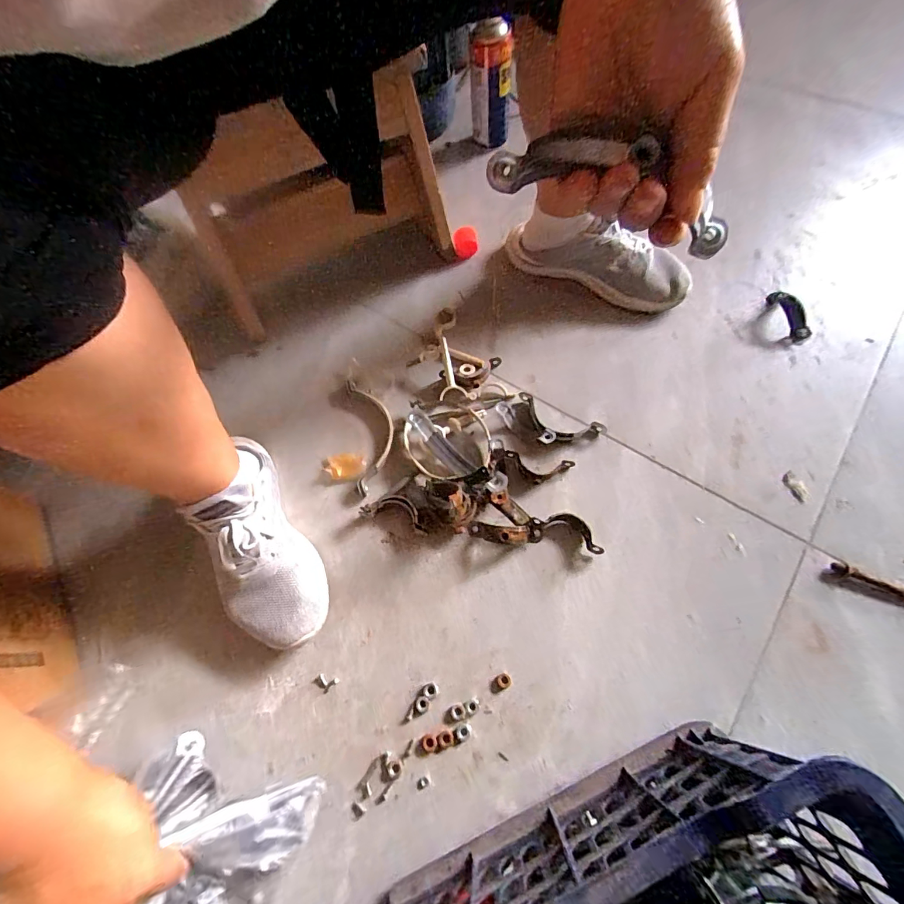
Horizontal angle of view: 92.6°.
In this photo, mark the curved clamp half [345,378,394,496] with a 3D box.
[{"bbox_3d":[-0.100,-0.026,0.544,0.052,0.017,0.164,-11,70,-4],"label":"curved clamp half"}]

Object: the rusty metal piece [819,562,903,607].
[{"bbox_3d":[0.462,0.147,0.466,0.133,0.023,0.027,16,70,6],"label":"rusty metal piece"}]

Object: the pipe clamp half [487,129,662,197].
[{"bbox_3d":[0.058,-0.158,0.232,0.103,0.021,0.010,25,68,44],"label":"pipe clamp half"}]

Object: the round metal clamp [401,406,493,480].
[{"bbox_3d":[-0.004,-0.005,0.521,0.104,0.024,0.088,-12,62,0],"label":"round metal clamp"}]

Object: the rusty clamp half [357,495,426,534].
[{"bbox_3d":[-0.065,0.068,0.499,0.081,0.018,0.031,15,70,6],"label":"rusty clamp half"}]

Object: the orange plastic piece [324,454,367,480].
[{"bbox_3d":[-0.132,0.019,0.533,0.051,0.010,0.031,-1,70,0],"label":"orange plastic piece"}]

